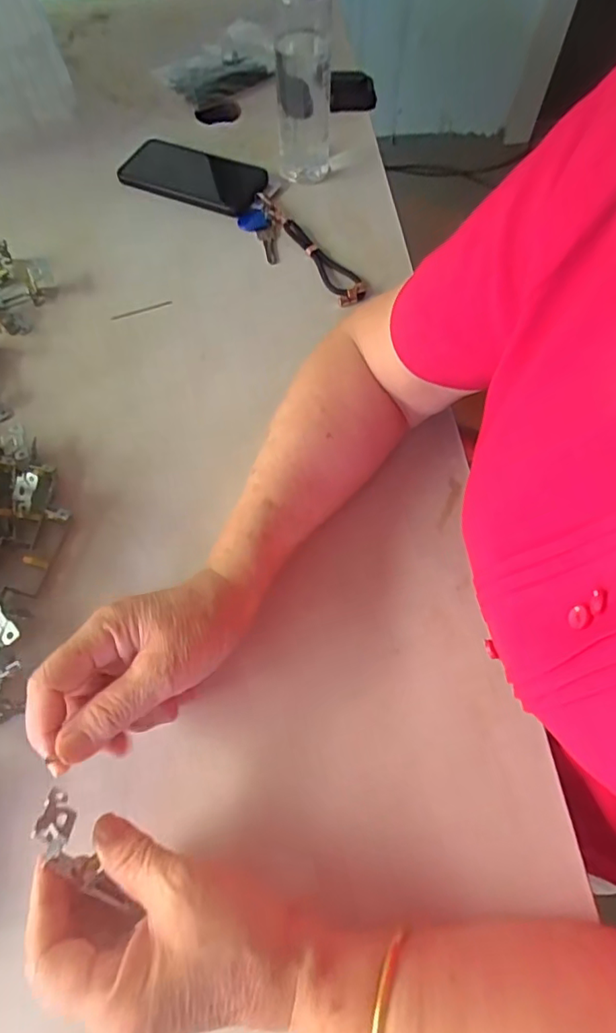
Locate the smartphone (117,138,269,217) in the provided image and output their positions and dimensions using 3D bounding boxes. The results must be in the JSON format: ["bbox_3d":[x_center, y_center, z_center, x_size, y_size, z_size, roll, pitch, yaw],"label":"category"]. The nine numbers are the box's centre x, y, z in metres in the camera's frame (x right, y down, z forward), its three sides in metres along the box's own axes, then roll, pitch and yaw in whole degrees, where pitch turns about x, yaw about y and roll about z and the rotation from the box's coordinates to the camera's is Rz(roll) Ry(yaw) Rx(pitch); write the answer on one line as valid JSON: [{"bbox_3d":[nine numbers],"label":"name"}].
[{"bbox_3d":[-0.130,-0.397,0.607,0.171,0.016,0.093,26,68,12],"label":"smartphone"}]

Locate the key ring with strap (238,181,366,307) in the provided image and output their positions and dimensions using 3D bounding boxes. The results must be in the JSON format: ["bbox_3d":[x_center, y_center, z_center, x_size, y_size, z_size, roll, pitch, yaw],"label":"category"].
[{"bbox_3d":[-0.012,-0.290,0.560,0.065,0.019,0.201,-31,68,-13],"label":"key ring with strap"}]

